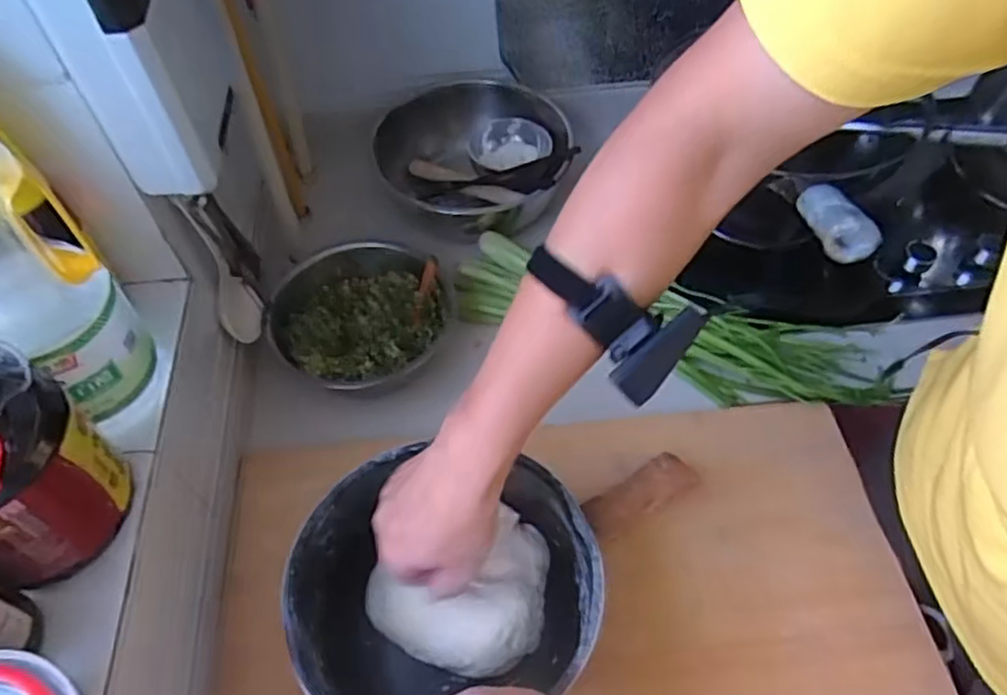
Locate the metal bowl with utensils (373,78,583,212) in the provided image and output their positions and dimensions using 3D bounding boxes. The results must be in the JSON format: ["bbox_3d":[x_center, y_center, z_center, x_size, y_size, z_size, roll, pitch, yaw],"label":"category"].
[{"bbox_3d":[-0.040,-0.261,0.981,0.270,0.101,0.290,0,54,1],"label":"metal bowl with utensils"}]

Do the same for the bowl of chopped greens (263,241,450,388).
[{"bbox_3d":[-0.168,-0.029,0.813,0.202,0.072,0.209,0,54,1],"label":"bowl of chopped greens"}]

